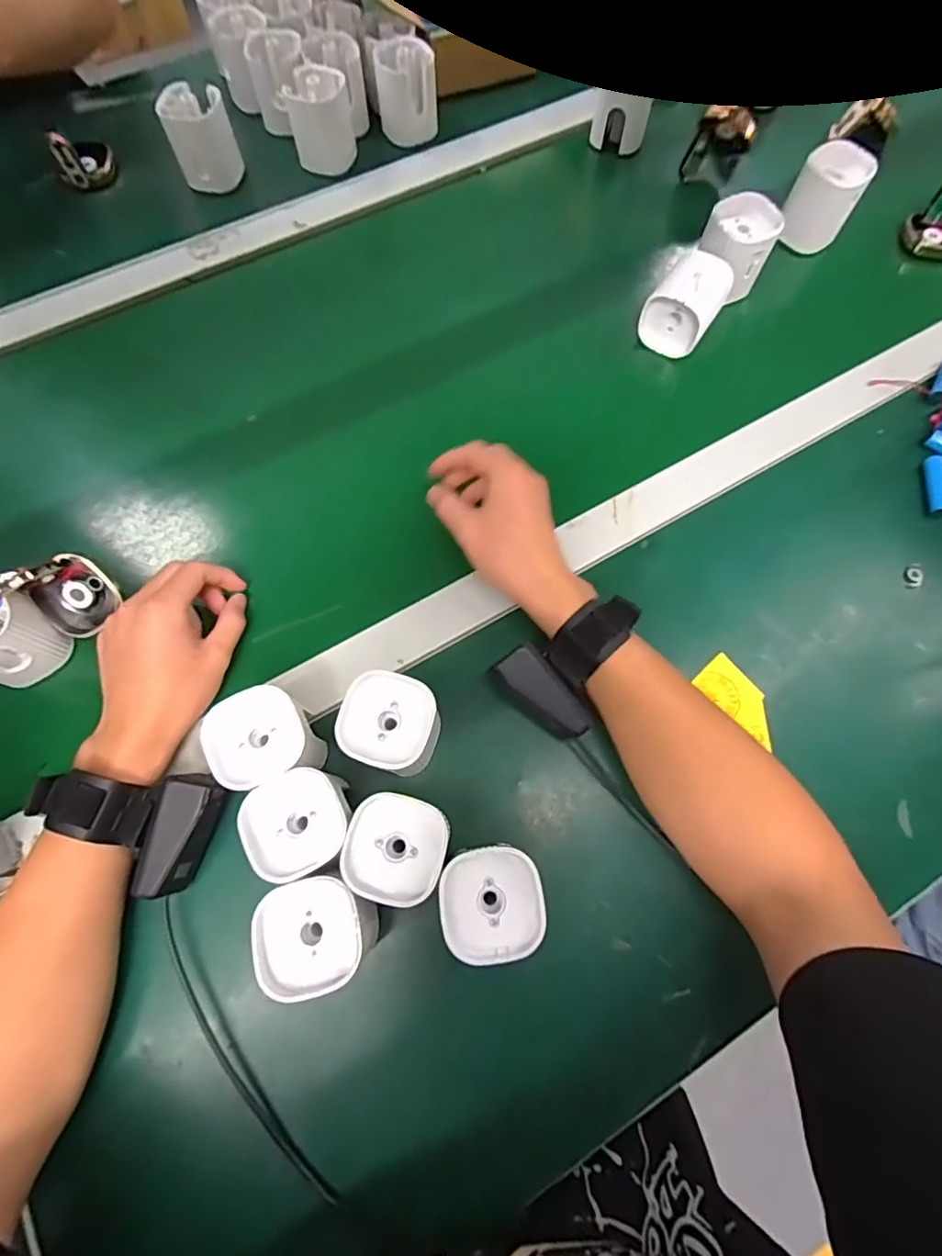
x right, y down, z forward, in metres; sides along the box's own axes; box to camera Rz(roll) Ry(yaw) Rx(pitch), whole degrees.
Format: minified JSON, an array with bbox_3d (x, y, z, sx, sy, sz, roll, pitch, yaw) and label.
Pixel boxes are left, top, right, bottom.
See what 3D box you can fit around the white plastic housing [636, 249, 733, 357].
[{"bbox_3d":[0.187,-0.282,0.476,0.053,0.050,0.065,33,74,10],"label":"white plastic housing"}]

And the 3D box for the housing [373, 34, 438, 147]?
[{"bbox_3d":[-0.067,-0.557,0.569,0.061,0.068,0.050,-5,71,-2],"label":"housing"}]

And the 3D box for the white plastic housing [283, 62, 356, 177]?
[{"bbox_3d":[-0.151,-0.509,0.554,0.059,0.069,0.064,-14,72,-5],"label":"white plastic housing"}]

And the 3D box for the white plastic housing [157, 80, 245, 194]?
[{"bbox_3d":[-0.260,-0.471,0.540,0.062,0.076,0.057,-19,72,-7],"label":"white plastic housing"}]

